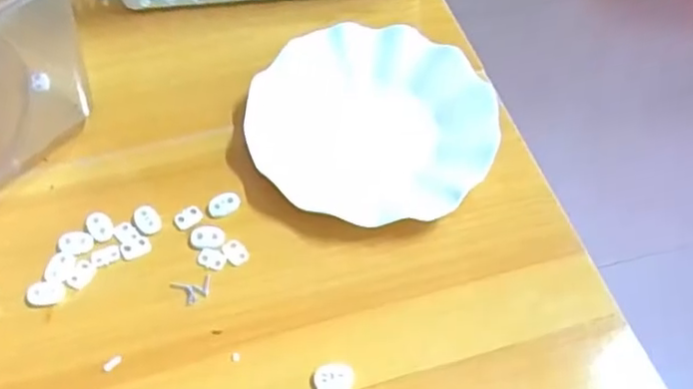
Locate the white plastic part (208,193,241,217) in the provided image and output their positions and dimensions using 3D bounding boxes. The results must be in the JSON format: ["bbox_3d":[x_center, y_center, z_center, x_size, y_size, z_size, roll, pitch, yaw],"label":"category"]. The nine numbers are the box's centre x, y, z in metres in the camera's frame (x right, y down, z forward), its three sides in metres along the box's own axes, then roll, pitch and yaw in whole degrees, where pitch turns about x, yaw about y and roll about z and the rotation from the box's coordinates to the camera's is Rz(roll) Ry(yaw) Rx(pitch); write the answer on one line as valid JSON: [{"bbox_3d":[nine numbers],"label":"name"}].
[{"bbox_3d":[-0.087,0.007,0.463,0.023,0.004,0.016,-34,65,-22],"label":"white plastic part"}]

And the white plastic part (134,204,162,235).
[{"bbox_3d":[-0.139,0.018,0.455,0.016,0.005,0.022,-25,61,-17],"label":"white plastic part"}]

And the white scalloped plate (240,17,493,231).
[{"bbox_3d":[0.018,-0.055,0.484,0.177,0.028,0.170,1,57,-1],"label":"white scalloped plate"}]

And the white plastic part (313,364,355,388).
[{"bbox_3d":[-0.008,0.113,0.395,0.024,0.004,0.020,2,57,0],"label":"white plastic part"}]

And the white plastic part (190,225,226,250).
[{"bbox_3d":[-0.096,0.030,0.448,0.024,0.004,0.017,2,57,0],"label":"white plastic part"}]

